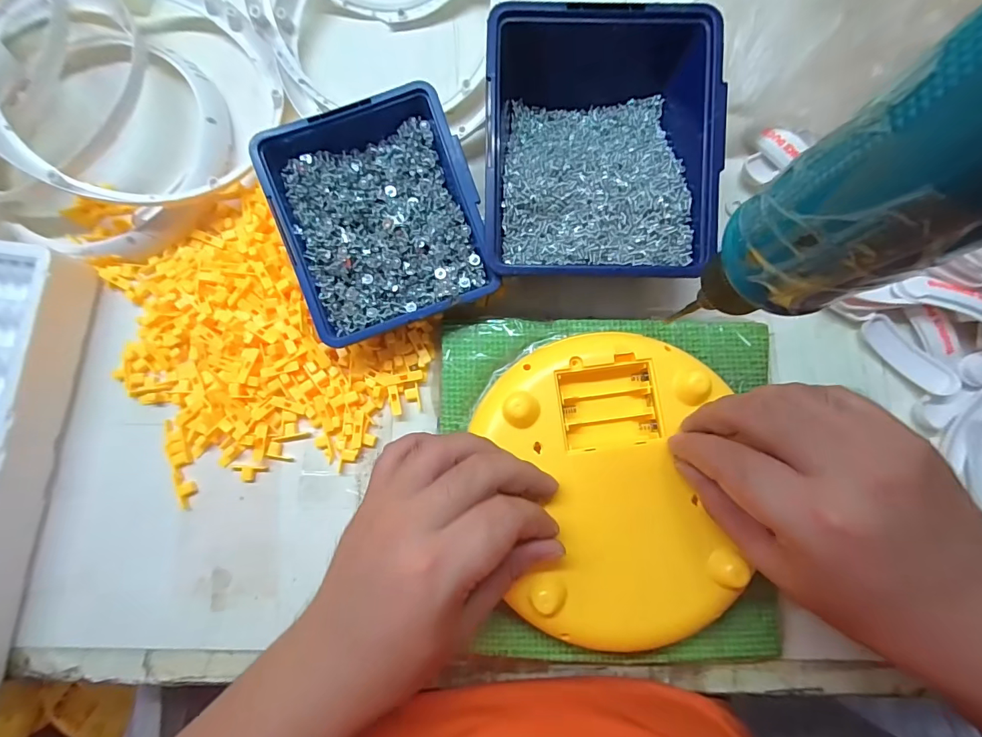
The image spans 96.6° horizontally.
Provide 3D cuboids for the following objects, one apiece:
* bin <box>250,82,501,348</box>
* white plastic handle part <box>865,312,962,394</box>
[{"bbox_3d":[-0.069,-0.095,0.289,0.119,0.048,0.137,-20,83,-3],"label":"bin"},{"bbox_3d":[0.293,-0.008,0.308,0.021,0.011,0.072,-44,85,-5],"label":"white plastic handle part"}]

